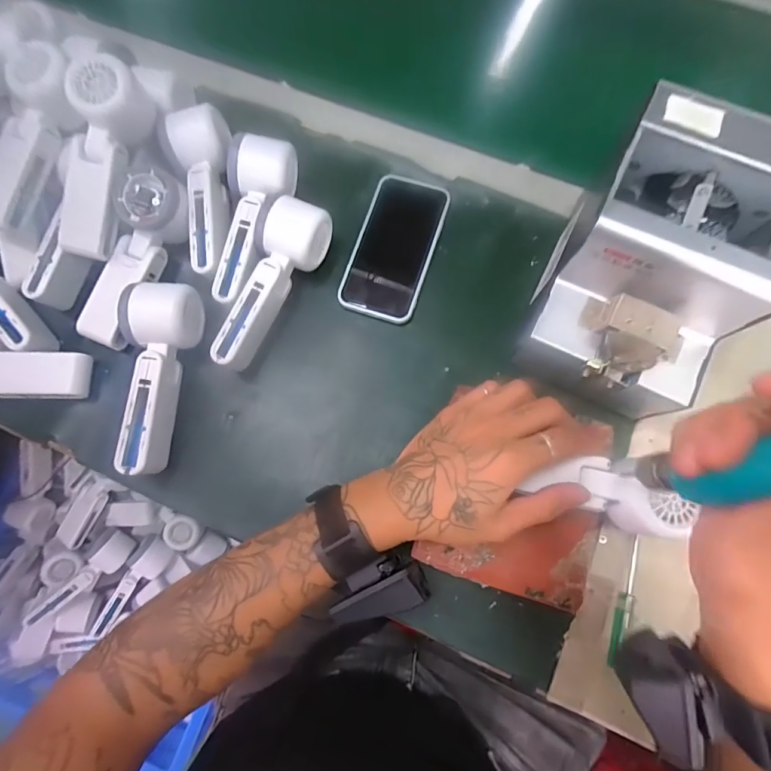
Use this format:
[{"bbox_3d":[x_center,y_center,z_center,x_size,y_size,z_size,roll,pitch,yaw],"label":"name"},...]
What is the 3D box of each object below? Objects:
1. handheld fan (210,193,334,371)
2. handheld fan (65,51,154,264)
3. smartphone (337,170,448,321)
[{"bbox_3d":[-0.105,-0.090,0.387,0.056,0.046,0.163,21,78,6],"label":"handheld fan"},{"bbox_3d":[-0.251,-0.198,0.386,0.051,0.054,0.165,18,98,6],"label":"handheld fan"},{"bbox_3d":[0.010,-0.135,0.422,0.074,0.015,0.145,18,78,6],"label":"smartphone"}]

